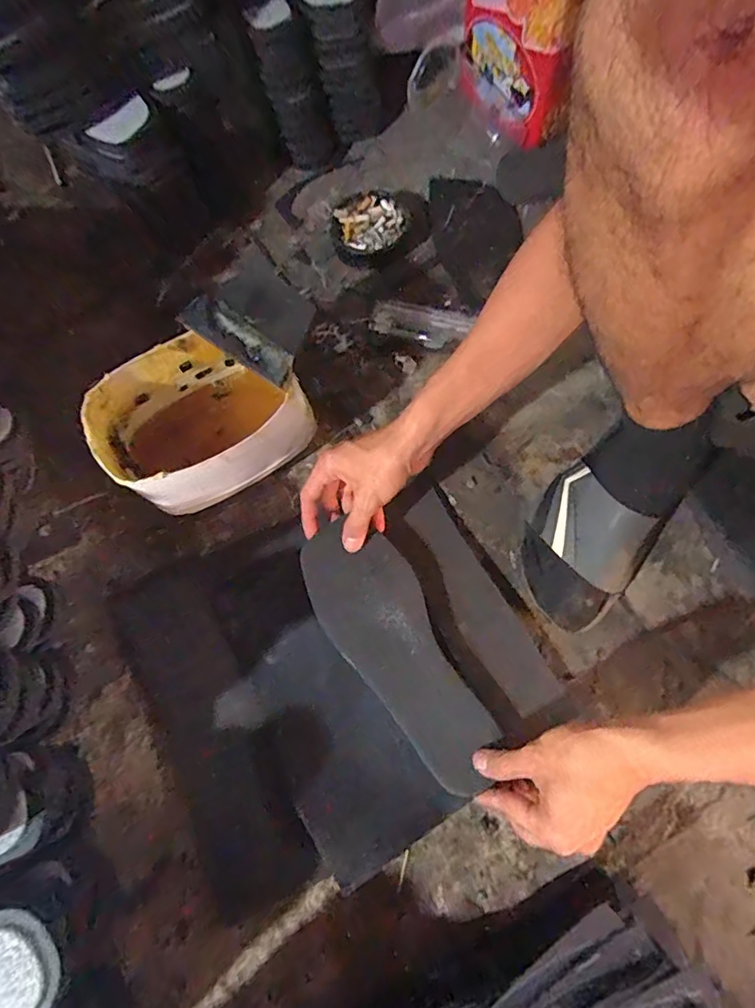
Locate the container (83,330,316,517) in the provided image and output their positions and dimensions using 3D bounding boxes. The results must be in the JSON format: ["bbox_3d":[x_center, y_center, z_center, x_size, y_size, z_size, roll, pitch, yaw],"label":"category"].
[{"bbox_3d":[-0.168,-0.076,0.521,0.187,0.126,0.126,-30,72,-6],"label":"container"}]

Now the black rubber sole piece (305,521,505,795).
[{"bbox_3d":[0.019,0.130,0.478,0.093,0.021,0.252,-32,76,-9],"label":"black rubber sole piece"}]

